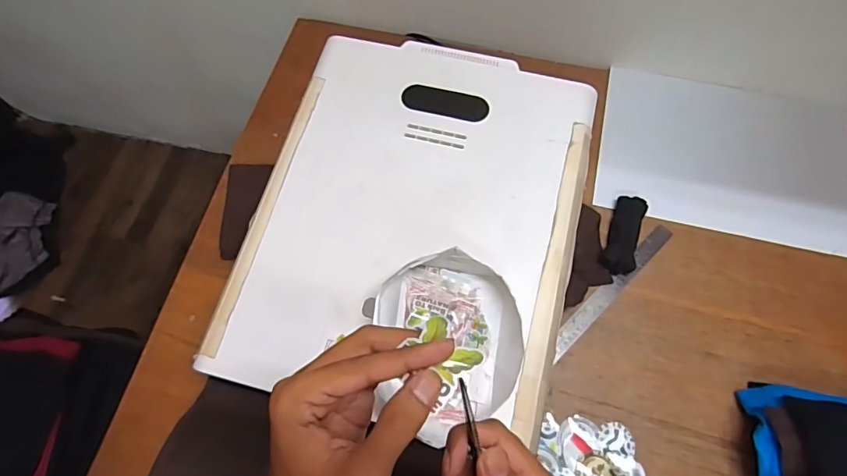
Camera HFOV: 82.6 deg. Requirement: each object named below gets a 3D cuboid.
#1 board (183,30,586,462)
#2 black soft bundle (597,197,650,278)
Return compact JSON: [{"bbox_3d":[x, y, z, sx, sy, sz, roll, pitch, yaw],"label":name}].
[{"bbox_3d":[-0.006,-0.037,0.621,0.397,0.030,0.489,13,72,6],"label":"board"},{"bbox_3d":[0.317,-0.005,0.758,0.050,0.030,0.127,19,69,8],"label":"black soft bundle"}]

